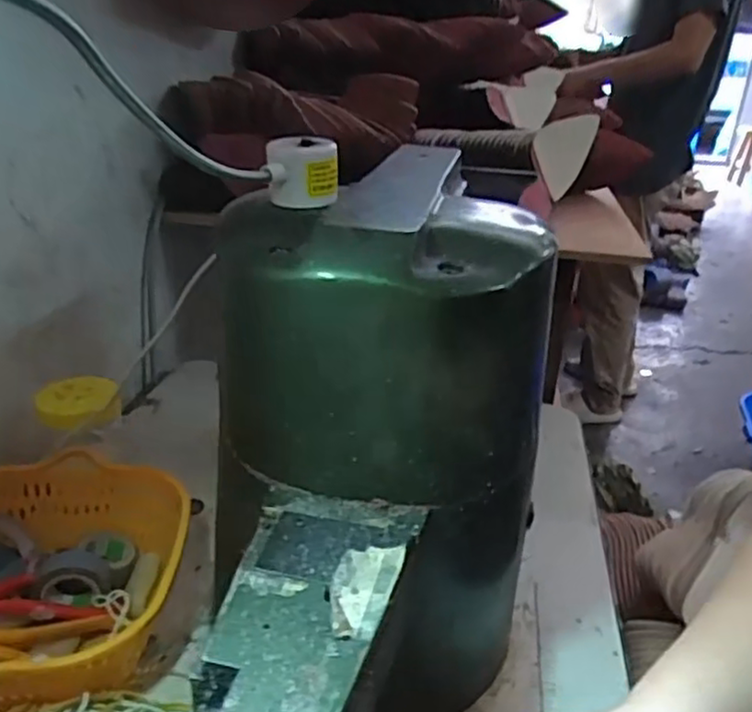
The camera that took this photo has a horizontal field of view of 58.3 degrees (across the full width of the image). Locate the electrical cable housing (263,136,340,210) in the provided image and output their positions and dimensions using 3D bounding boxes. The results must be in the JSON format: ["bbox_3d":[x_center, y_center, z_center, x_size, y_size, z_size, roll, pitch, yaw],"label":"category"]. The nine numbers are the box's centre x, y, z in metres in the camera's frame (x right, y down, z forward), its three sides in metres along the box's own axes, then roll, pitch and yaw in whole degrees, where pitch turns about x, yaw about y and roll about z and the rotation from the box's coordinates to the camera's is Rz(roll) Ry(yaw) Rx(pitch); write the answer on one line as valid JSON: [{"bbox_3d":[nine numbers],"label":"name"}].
[{"bbox_3d":[-0.041,-0.101,0.374,0.037,0.036,0.029,4,26,4],"label":"electrical cable housing"}]

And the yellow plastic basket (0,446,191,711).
[{"bbox_3d":[-0.248,0.168,0.482,0.195,0.087,0.222,-1,26,-6],"label":"yellow plastic basket"}]

